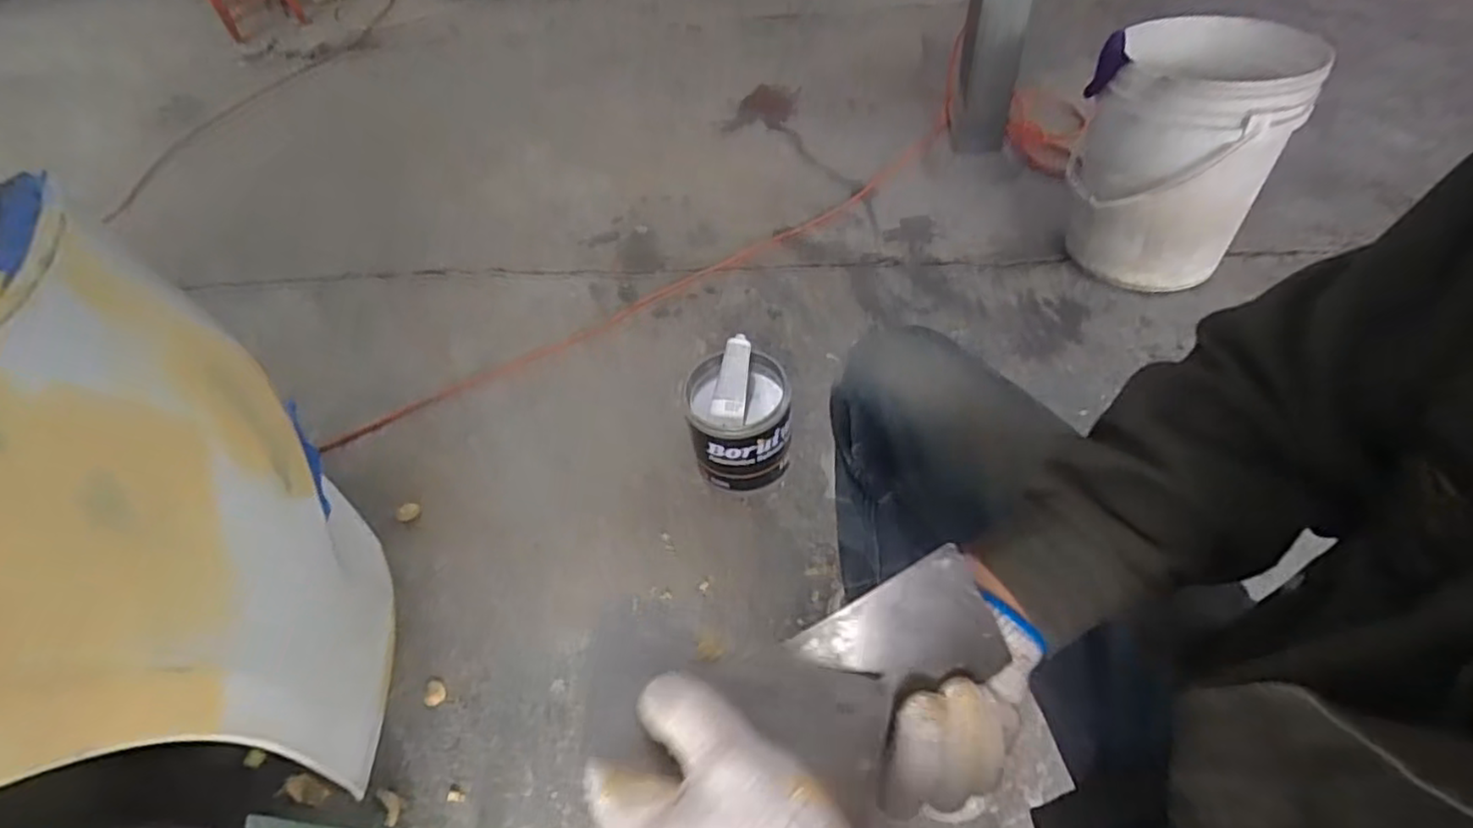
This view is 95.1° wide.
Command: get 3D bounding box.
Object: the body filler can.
[{"bbox_3d":[0.006,0.009,0.982,0.134,0.187,0.144,-2,51,2],"label":"body filler can"}]

